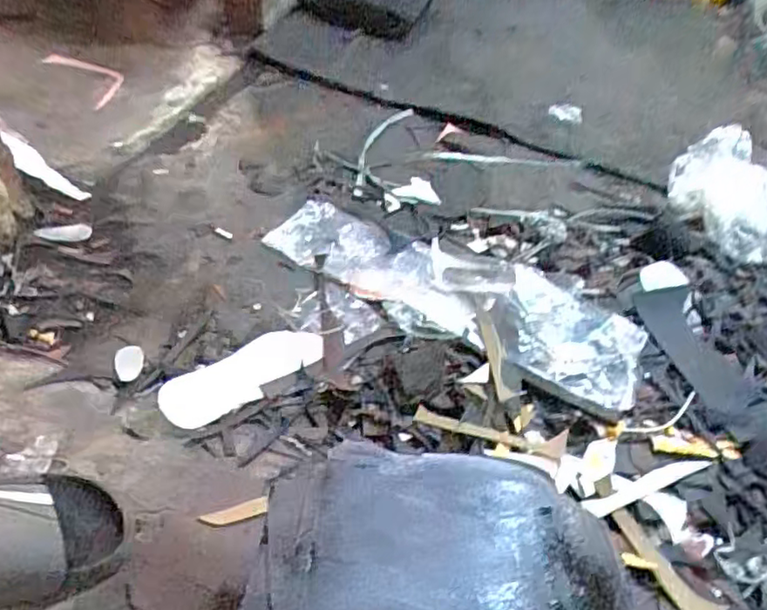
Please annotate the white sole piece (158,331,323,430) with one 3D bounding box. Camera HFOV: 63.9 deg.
[{"bbox_3d":[-0.168,0.083,0.757,0.212,0.010,0.067,-29,71,-34],"label":"white sole piece"}]

